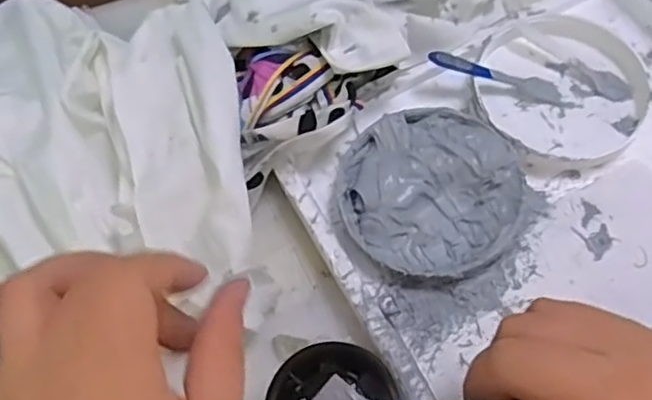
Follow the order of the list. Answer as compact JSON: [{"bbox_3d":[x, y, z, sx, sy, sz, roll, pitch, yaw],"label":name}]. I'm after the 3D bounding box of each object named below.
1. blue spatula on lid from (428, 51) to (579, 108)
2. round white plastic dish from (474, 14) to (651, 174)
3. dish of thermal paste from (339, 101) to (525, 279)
[{"bbox_3d":[0.104,-0.072,0.382,0.090,0.009,0.016,17,66,-8],"label":"blue spatula on lid"},{"bbox_3d":[0.139,-0.065,0.381,0.090,0.016,0.094,-1,65,3],"label":"round white plastic dish"},{"bbox_3d":[0.058,-0.004,0.356,0.096,0.014,0.097,-1,65,3],"label":"dish of thermal paste"}]

